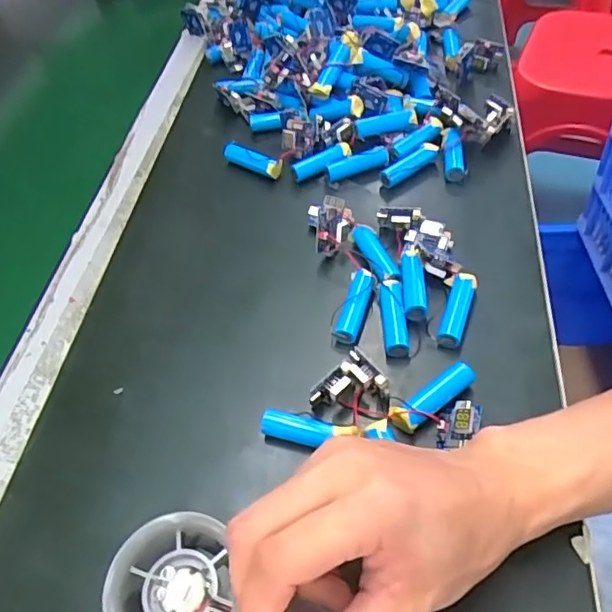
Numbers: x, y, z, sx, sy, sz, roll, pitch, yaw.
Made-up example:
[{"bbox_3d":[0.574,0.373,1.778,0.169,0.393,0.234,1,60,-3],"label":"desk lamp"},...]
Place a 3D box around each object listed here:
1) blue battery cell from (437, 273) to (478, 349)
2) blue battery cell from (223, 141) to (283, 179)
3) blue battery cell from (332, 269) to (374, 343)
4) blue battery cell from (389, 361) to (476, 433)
[{"bbox_3d":[0.094,0.002,0.358,0.015,0.013,0.050,13,55,16],"label":"blue battery cell"},{"bbox_3d":[-0.043,-0.118,0.474,0.057,0.021,0.015,25,59,24],"label":"blue battery cell"},{"bbox_3d":[0.032,0.002,0.369,0.015,0.020,0.050,11,54,14],"label":"blue battery cell"},{"bbox_3d":[0.071,0.053,0.323,0.054,0.018,0.016,-29,54,-16],"label":"blue battery cell"}]

